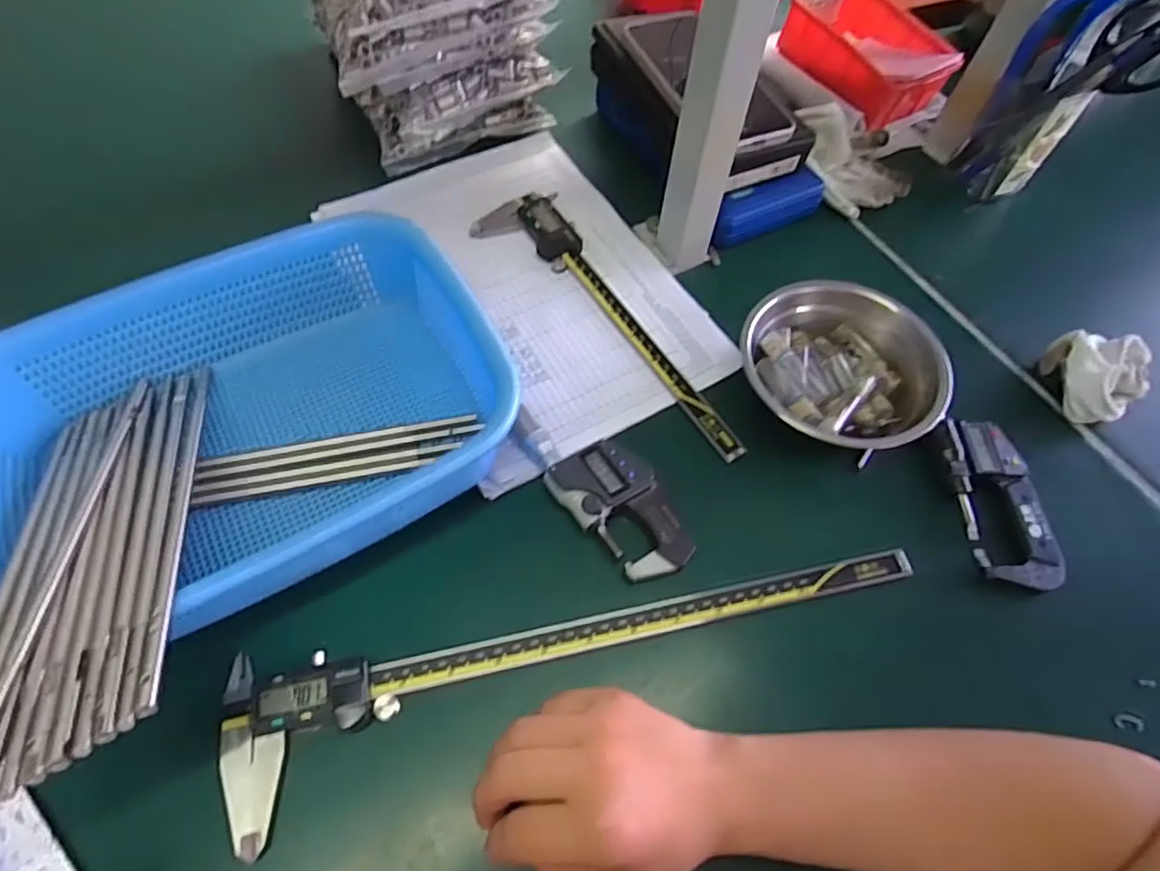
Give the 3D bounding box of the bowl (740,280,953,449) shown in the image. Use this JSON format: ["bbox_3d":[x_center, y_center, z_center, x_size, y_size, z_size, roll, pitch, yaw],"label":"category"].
[{"bbox_3d":[0.169,-0.040,0.426,0.128,0.066,0.106,34,63,15],"label":"bowl"}]

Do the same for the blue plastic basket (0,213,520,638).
[{"bbox_3d":[-0.202,-0.007,0.390,0.298,0.091,0.218,-28,66,-19],"label":"blue plastic basket"}]

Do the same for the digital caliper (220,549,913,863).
[{"bbox_3d":[0.008,0.134,0.343,0.382,0.011,0.087,-7,62,-7],"label":"digital caliper"}]

